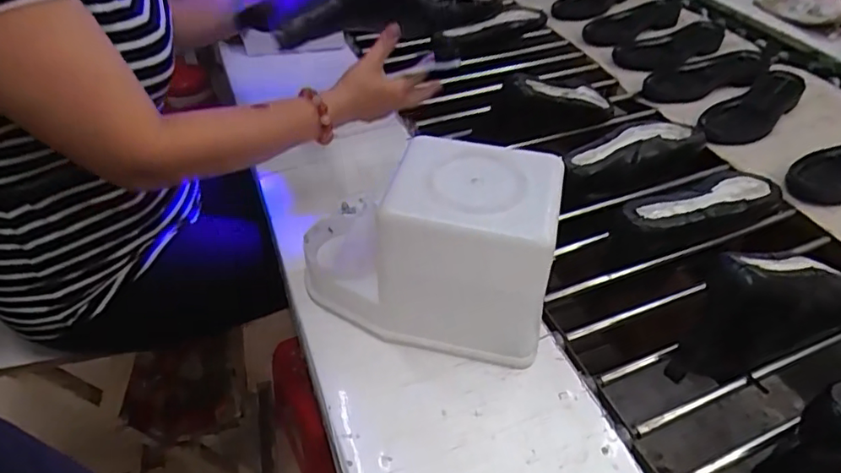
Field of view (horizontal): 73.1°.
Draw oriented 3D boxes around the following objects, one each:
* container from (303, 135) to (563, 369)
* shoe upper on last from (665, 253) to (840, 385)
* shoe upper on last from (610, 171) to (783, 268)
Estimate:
[{"bbox_3d":[0.001,0.006,0.549,0.237,0.162,0.125,11,43,11],"label":"container"},{"bbox_3d":[0.377,0.066,0.594,0.252,0.109,0.072,-16,45,-17],"label":"shoe upper on last"},{"bbox_3d":[0.349,-0.026,0.727,0.247,0.061,0.080,-16,45,-17],"label":"shoe upper on last"}]

